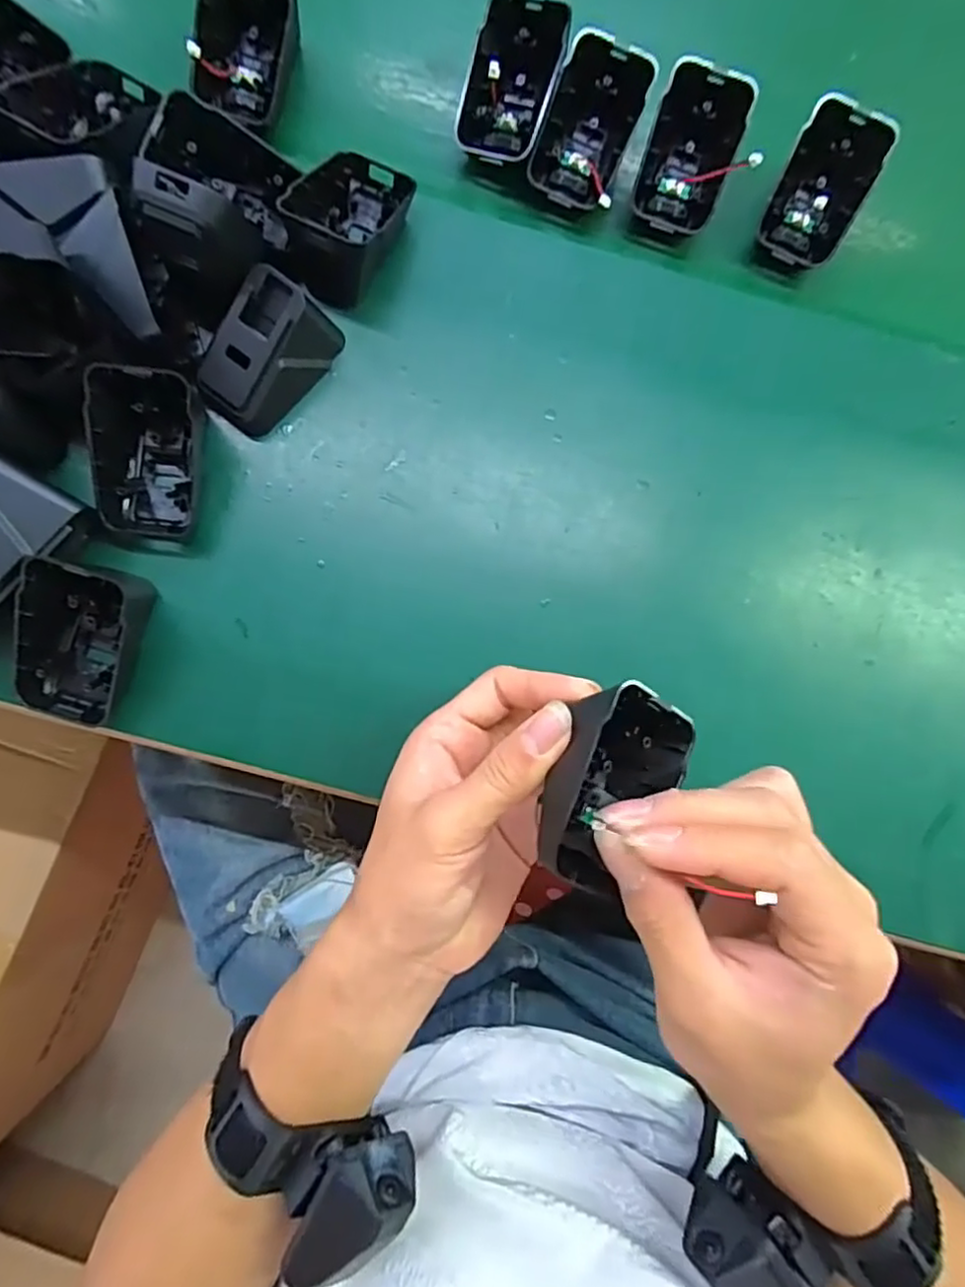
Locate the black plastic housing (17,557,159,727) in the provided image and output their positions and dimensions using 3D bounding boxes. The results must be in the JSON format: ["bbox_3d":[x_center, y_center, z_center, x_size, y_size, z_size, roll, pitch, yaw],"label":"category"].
[{"bbox_3d":[-0.172,-0.001,0.272,0.041,0.042,0.065,13,82,-3],"label":"black plastic housing"}]

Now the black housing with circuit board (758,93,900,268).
[{"bbox_3d":[0.173,-0.233,0.328,0.043,0.023,0.069,18,118,-7],"label":"black housing with circuit board"}]

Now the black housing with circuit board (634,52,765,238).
[{"bbox_3d":[0.105,-0.247,0.326,0.043,0.026,0.069,15,116,-3],"label":"black housing with circuit board"}]

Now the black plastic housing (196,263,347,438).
[{"bbox_3d":[-0.099,-0.135,0.293,0.040,0.039,0.068,39,81,1],"label":"black plastic housing"}]

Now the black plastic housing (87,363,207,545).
[{"bbox_3d":[-0.146,-0.082,0.283,0.044,0.043,0.062,6,82,-4],"label":"black plastic housing"}]

